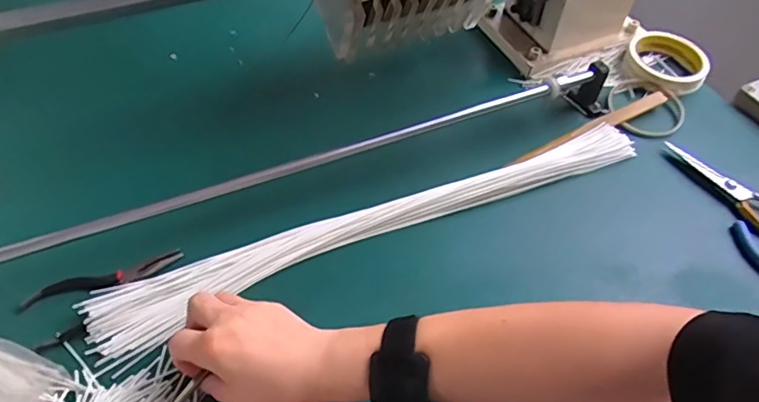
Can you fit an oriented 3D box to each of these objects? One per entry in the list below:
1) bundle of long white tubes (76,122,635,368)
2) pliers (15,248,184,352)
[{"bbox_3d":[0.015,0.019,0.483,0.544,0.034,0.076,-22,56,-16],"label":"bundle of long white tubes"},{"bbox_3d":[-0.232,0.076,0.429,0.130,0.012,0.060,-24,57,-17],"label":"pliers"}]

